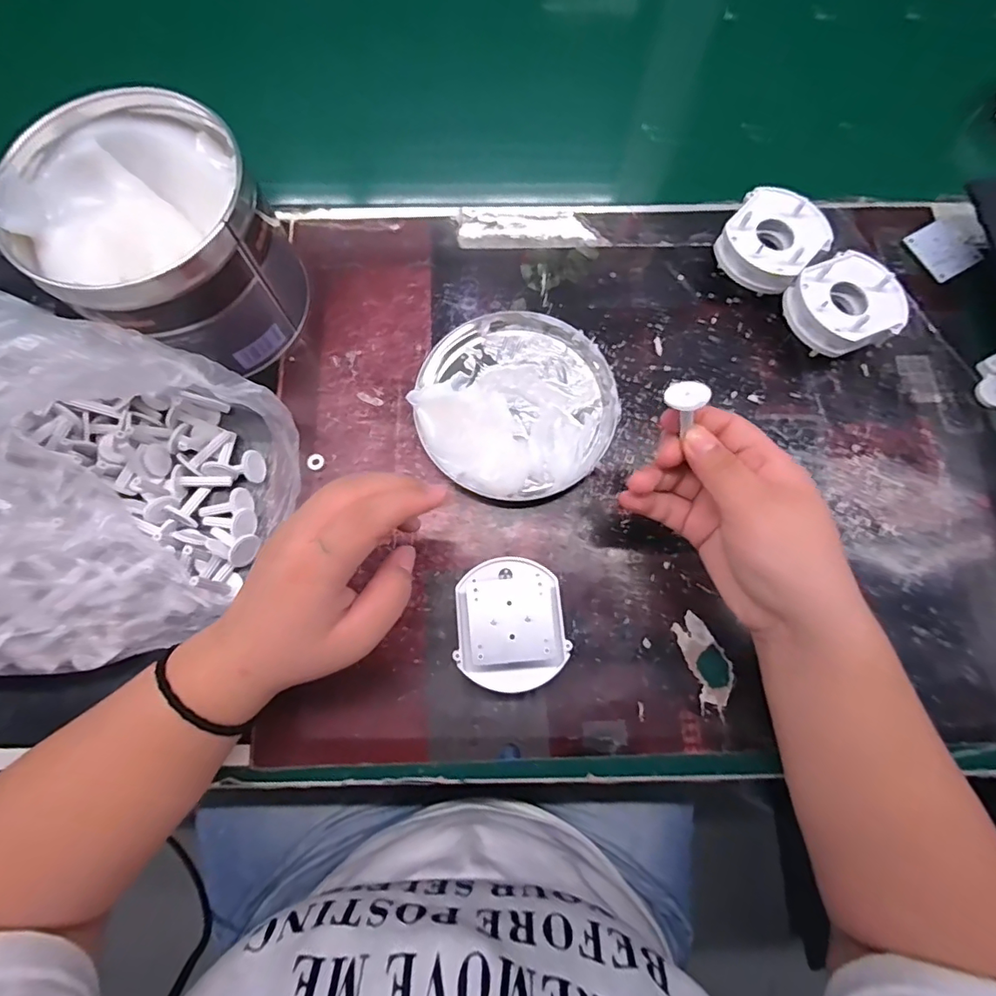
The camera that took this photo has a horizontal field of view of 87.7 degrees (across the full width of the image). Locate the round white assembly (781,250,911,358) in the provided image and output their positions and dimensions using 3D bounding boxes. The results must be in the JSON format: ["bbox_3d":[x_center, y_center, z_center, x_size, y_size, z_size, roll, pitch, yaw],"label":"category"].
[{"bbox_3d":[0.224,-0.123,0.343,0.067,0.038,0.061,0,75,-1],"label":"round white assembly"}]

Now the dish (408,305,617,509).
[{"bbox_3d":[0.011,-0.064,0.333,0.128,0.029,0.125,0,75,-1],"label":"dish"}]

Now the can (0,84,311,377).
[{"bbox_3d":[-0.196,-0.152,0.317,0.126,0.099,0.118,0,75,-1],"label":"can"}]

